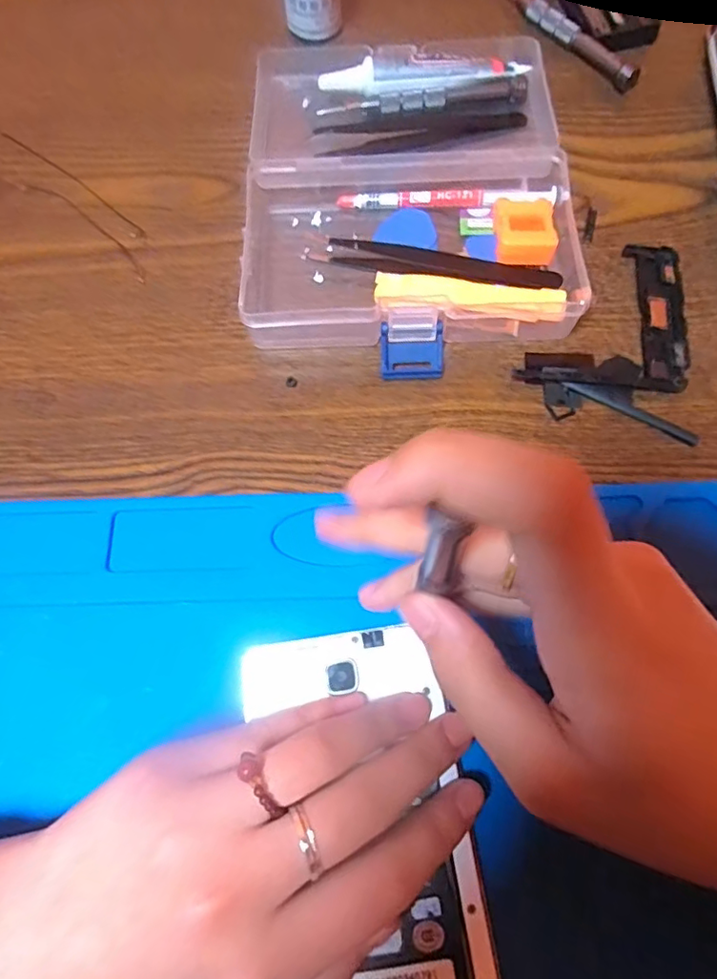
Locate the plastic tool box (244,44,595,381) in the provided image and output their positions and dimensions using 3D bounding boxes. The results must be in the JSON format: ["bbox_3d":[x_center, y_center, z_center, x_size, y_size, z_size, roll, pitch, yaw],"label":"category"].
[{"bbox_3d":[0.025,-0.145,0.268,0.151,0.023,0.188,-2,71,2],"label":"plastic tool box"}]

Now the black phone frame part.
[{"bbox_3d":[0.133,-0.077,0.250,0.023,0.005,0.072,3,71,4],"label":"black phone frame part"}]

